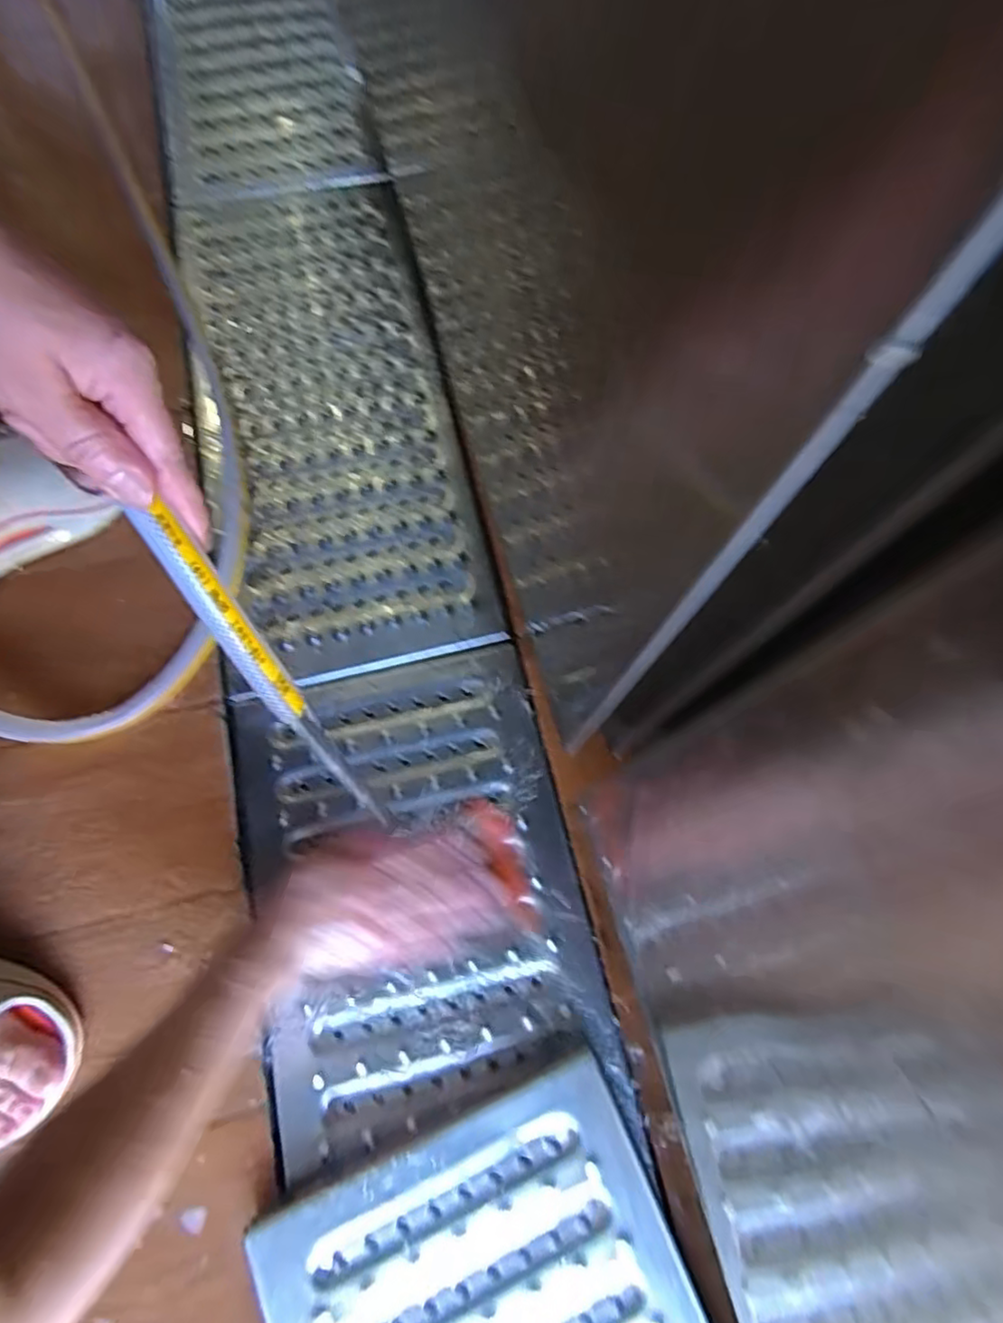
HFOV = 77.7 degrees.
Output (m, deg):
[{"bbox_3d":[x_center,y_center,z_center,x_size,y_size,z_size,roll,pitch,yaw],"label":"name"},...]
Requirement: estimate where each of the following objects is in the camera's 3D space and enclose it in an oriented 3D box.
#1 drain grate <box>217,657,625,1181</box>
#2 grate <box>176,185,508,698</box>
[{"bbox_3d":[-0.072,0.167,0.489,0.243,0.022,0.341,-13,72,-2],"label":"drain grate"},{"bbox_3d":[-0.176,-0.250,0.620,0.241,0.046,0.555,-13,72,-2],"label":"grate"}]

